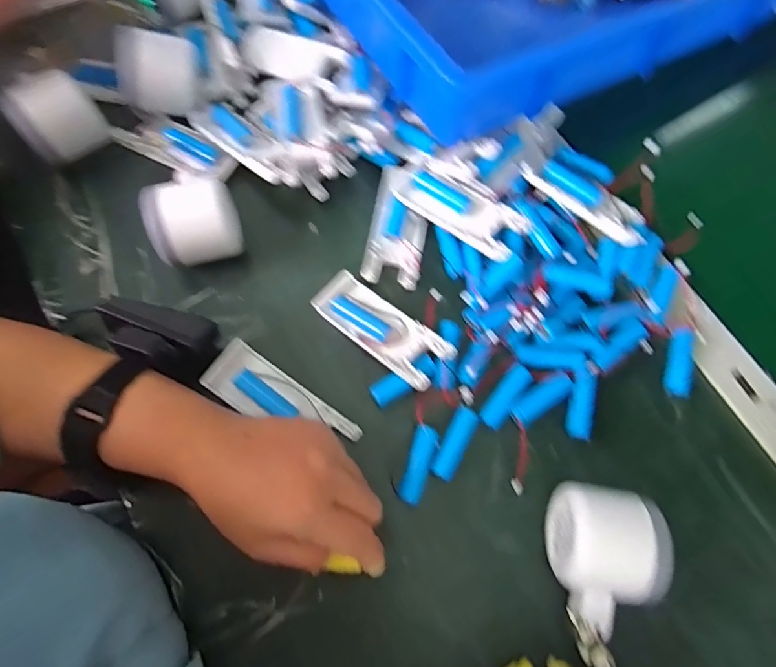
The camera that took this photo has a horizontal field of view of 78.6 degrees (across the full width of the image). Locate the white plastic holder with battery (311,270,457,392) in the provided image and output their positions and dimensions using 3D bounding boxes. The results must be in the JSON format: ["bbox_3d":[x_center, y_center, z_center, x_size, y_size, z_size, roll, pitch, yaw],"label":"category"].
[{"bbox_3d":[-0.005,-0.005,0.351,0.108,0.023,0.042,40,74,10],"label":"white plastic holder with battery"}]

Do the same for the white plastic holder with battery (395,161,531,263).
[{"bbox_3d":[0.056,-0.097,0.371,0.104,0.022,0.041,37,74,10],"label":"white plastic holder with battery"}]

